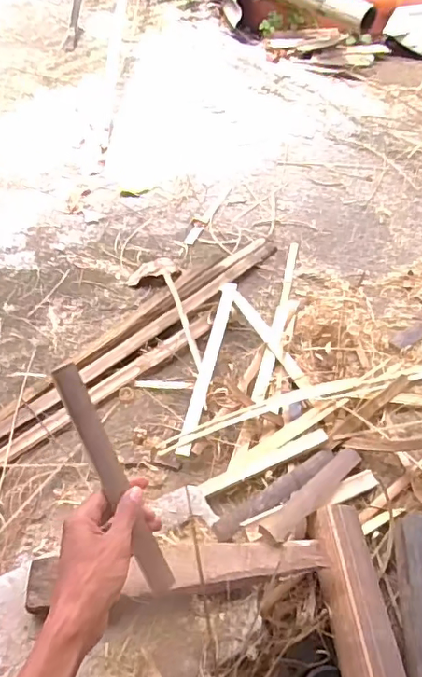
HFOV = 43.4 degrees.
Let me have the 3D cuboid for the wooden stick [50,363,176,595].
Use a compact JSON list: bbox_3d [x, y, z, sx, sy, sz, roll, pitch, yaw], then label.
[{"bbox_3d":[-0.093,0.137,0.509,0.024,0.014,0.239,-26,100,-18],"label":"wooden stick"}]

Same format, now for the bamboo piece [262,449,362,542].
[{"bbox_3d":[0.136,0.204,0.699,0.035,0.021,0.233,36,33,26],"label":"bamboo piece"}]

